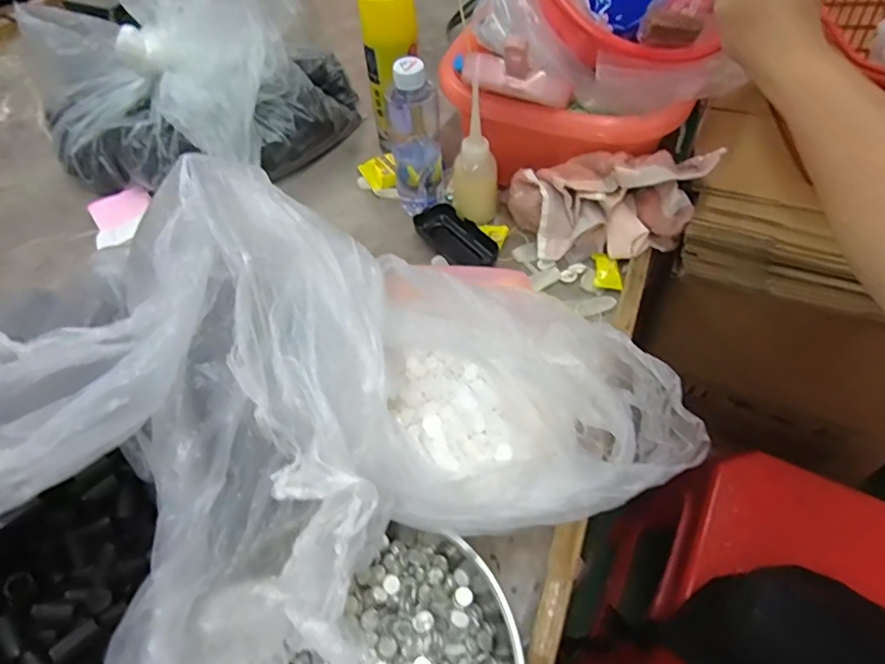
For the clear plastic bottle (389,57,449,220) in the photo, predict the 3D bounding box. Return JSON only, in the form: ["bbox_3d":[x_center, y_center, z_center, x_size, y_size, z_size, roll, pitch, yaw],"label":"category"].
[{"bbox_3d":[-0.030,-0.220,0.622,0.059,0.169,0.064,-5,53,-1],"label":"clear plastic bottle"}]

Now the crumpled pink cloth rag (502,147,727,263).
[{"bbox_3d":[0.171,-0.141,0.588,0.198,0.095,0.087,5,53,7],"label":"crumpled pink cloth rag"}]

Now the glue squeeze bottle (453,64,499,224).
[{"bbox_3d":[0.036,-0.194,0.610,0.050,0.149,0.050,11,54,11],"label":"glue squeeze bottle"}]

